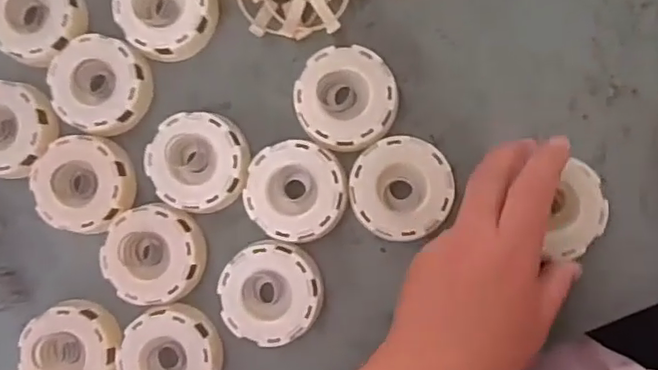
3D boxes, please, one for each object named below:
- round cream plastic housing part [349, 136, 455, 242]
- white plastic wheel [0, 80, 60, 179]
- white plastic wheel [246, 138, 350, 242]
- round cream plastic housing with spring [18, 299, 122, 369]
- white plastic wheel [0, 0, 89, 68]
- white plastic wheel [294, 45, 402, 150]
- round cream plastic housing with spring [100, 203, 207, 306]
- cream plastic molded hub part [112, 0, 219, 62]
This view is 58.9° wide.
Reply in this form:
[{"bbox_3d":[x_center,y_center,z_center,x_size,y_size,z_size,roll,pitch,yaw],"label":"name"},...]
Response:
[{"bbox_3d":[0.047,0.002,0.376,0.063,0.021,0.063,-3,89,7],"label":"round cream plastic housing part"},{"bbox_3d":[-0.224,-0.039,0.404,0.064,0.019,0.064,0,89,7],"label":"white plastic wheel"},{"bbox_3d":[-0.021,0.004,0.382,0.064,0.019,0.062,-1,89,7],"label":"white plastic wheel"},{"bbox_3d":[-0.174,0.113,0.395,0.064,0.021,0.064,0,89,7],"label":"round cream plastic housing with spring"},{"bbox_3d":[-0.204,-0.118,0.404,0.064,0.022,0.061,0,89,7],"label":"white plastic wheel"},{"bbox_3d":[0.012,-0.055,0.381,0.063,0.025,0.064,-3,89,7],"label":"white plastic wheel"},{"bbox_3d":[-0.117,0.046,0.392,0.062,0.020,0.064,0,89,7],"label":"round cream plastic housing with spring"},{"bbox_3d":[-0.111,-0.120,0.399,0.069,0.021,0.064,0,89,7],"label":"cream plastic molded hub part"}]

